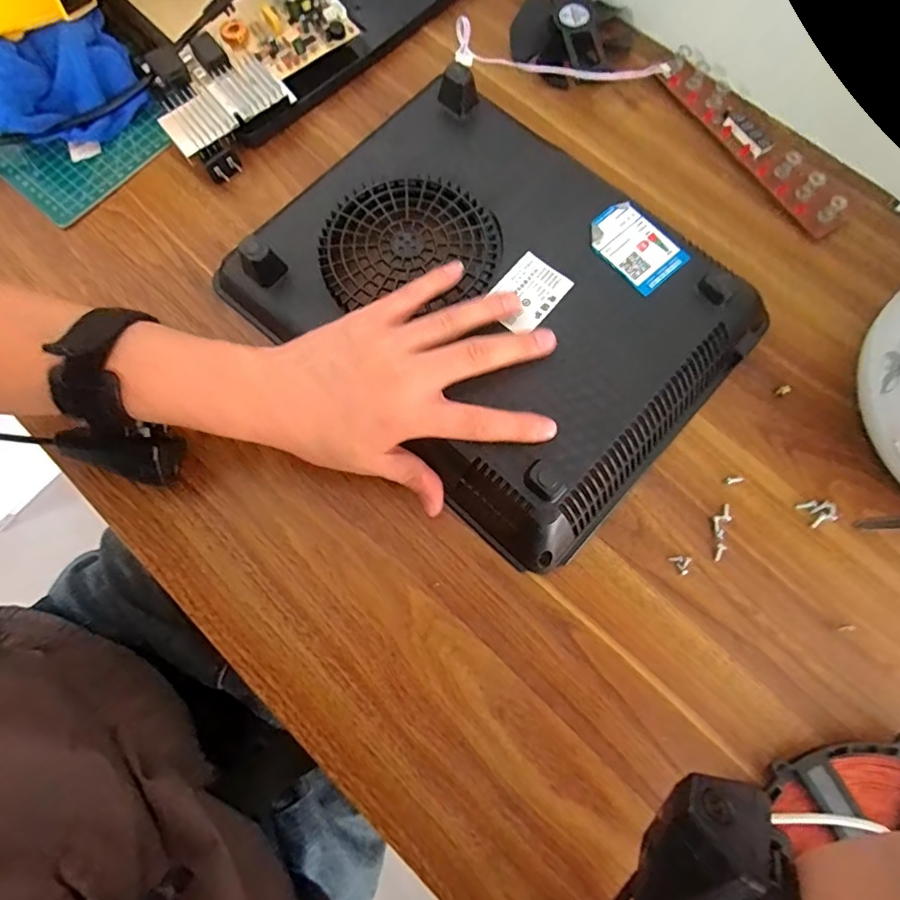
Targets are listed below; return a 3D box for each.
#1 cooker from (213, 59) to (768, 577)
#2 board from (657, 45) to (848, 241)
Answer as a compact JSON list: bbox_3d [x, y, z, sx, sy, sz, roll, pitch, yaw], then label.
[{"bbox_3d":[0.028,-0.109,0.370,0.321,0.048,0.245,42,79,10],"label":"cooker"},{"bbox_3d":[0.243,-0.252,0.423,0.030,0.019,0.196,-34,78,-8],"label":"board"}]

